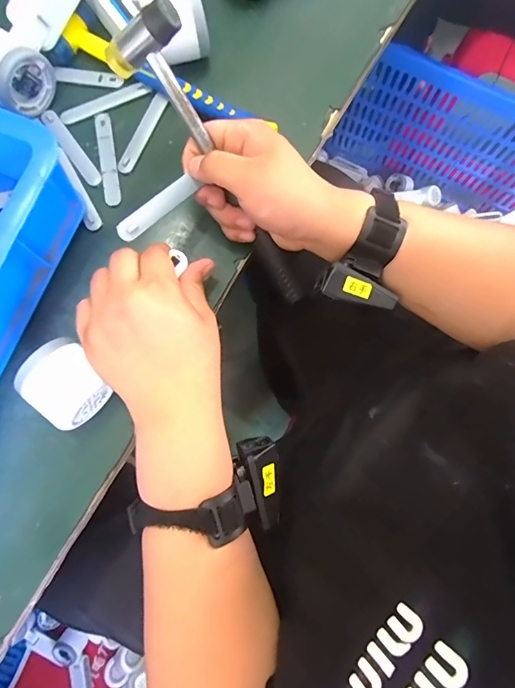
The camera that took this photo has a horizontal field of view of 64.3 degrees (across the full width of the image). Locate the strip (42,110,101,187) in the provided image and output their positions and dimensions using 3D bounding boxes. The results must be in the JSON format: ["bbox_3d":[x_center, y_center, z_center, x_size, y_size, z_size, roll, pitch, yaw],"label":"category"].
[{"bbox_3d":[-0.180,-0.189,0.397,0.015,0.004,0.089,-35,85,-8],"label":"strip"}]

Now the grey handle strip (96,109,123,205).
[{"bbox_3d":[-0.144,-0.180,0.397,0.016,0.006,0.095,-9,79,-2],"label":"grey handle strip"}]

